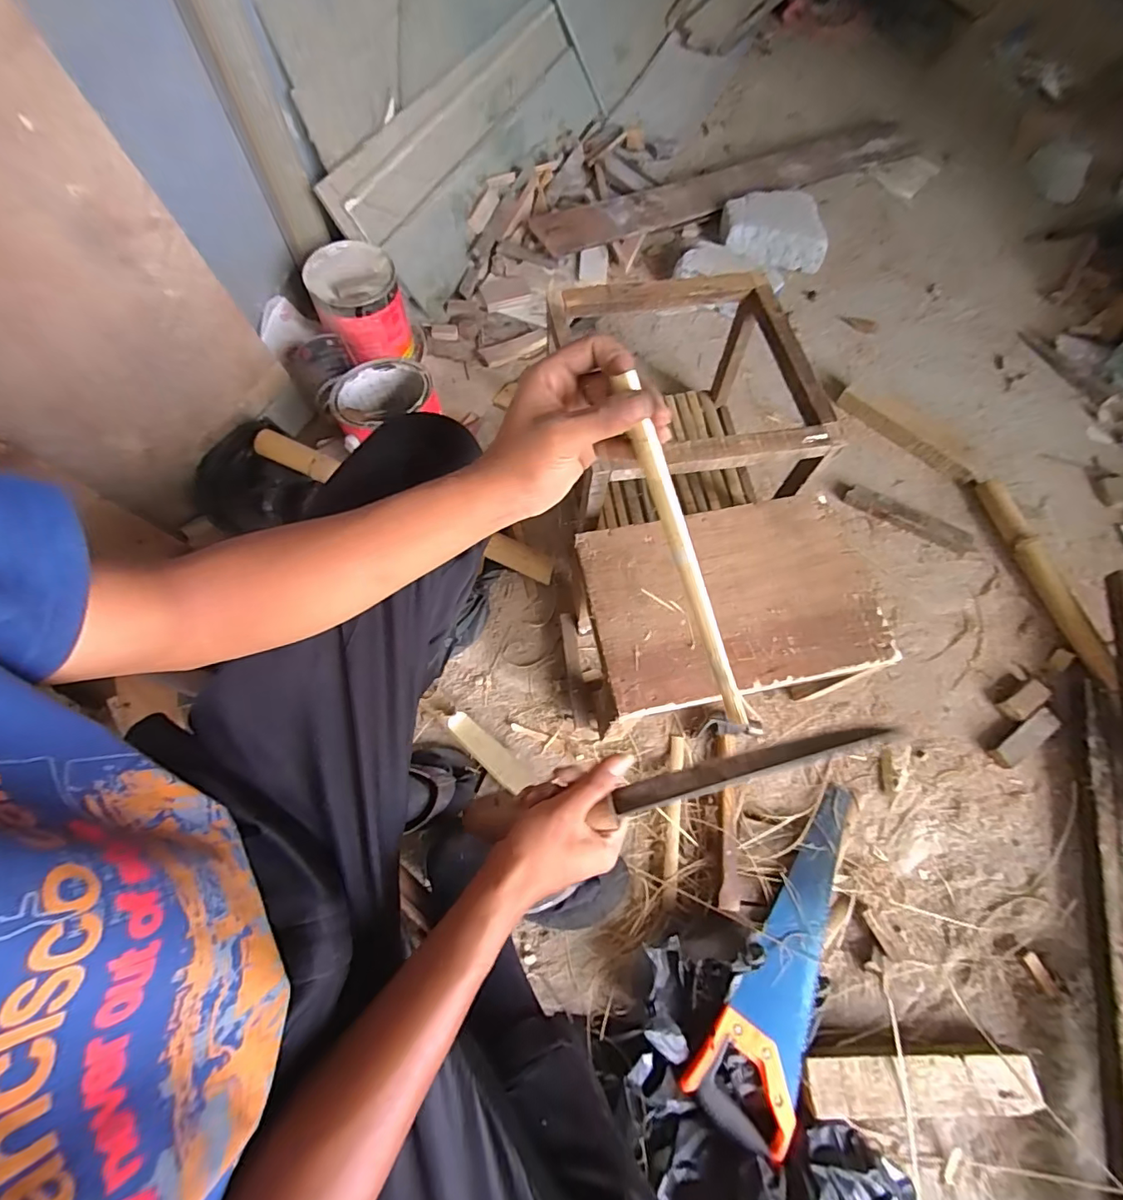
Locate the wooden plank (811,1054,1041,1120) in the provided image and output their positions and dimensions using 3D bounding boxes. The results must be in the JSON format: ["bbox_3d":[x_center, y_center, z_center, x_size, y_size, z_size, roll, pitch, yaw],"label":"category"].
[{"bbox_3d":[0.417,0.567,0.602,0.269,0.039,0.068,-1,69,-1],"label":"wooden plank"}]

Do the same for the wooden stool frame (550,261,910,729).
[{"bbox_3d":[0.178,-0.144,0.719,0.333,0.227,0.588,-6,67,-4],"label":"wooden stool frame"}]

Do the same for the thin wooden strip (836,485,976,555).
[{"bbox_3d":[0.585,-0.139,0.872,0.220,0.020,0.045,26,71,9],"label":"thin wooden strip"}]

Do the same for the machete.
[{"bbox_3d":[0.093,0.149,0.422,0.355,0.027,0.034,-12,69,2],"label":"machete"}]

